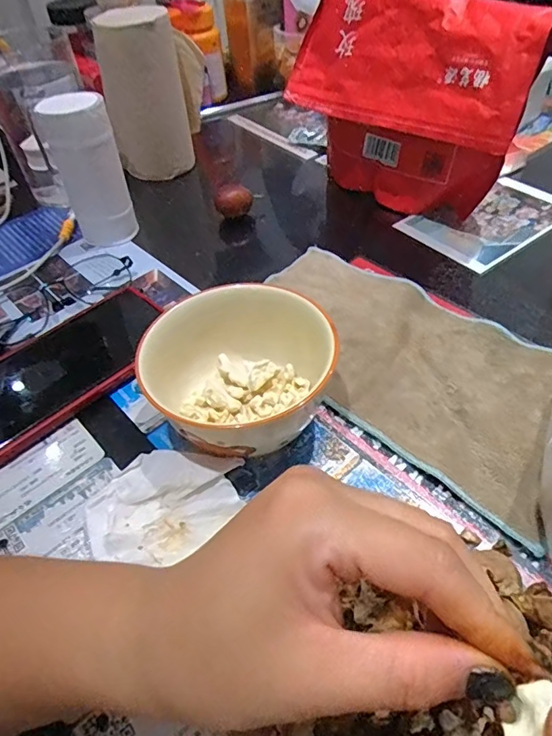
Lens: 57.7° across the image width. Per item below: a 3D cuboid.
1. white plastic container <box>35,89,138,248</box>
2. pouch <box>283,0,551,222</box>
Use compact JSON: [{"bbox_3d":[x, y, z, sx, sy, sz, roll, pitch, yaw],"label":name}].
[{"bbox_3d":[-0.171,-0.182,0.463,0.052,0.117,0.060,-24,50,-17],"label":"white plastic container"},{"bbox_3d":[0.106,-0.225,0.443,0.219,0.160,0.052,34,58,30],"label":"pouch"}]

